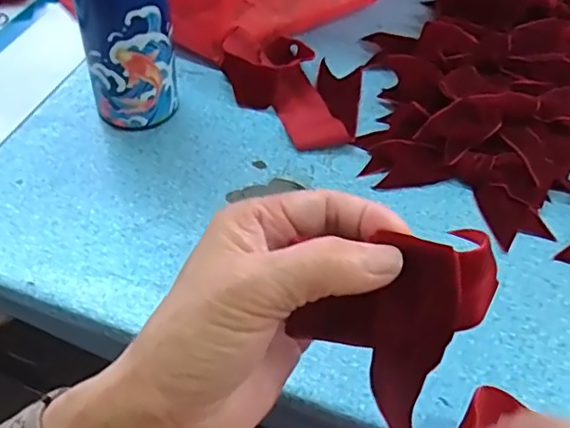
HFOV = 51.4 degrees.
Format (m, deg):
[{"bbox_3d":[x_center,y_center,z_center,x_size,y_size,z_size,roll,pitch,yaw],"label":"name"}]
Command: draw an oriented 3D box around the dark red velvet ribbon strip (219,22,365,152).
[{"bbox_3d":[0.018,-0.111,0.491,0.104,0.033,0.133,-37,63,-28],"label":"dark red velvet ribbon strip"}]

